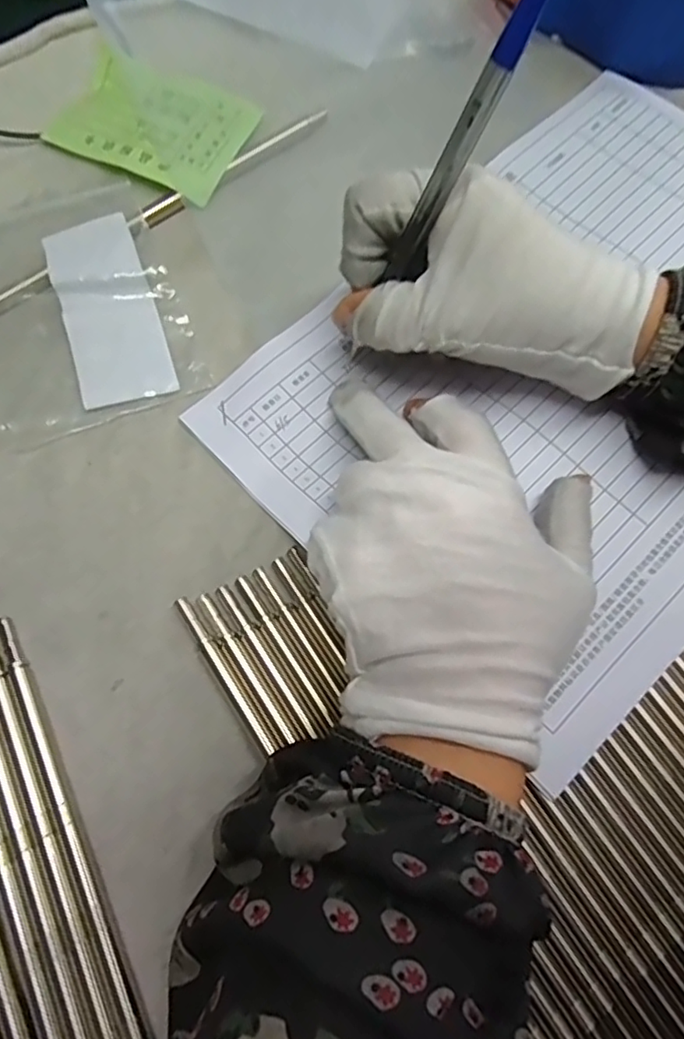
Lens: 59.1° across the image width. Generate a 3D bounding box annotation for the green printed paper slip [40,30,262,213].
[{"bbox_3d":[-0.094,-0.199,0.301,0.092,0.004,0.063,26,75,8],"label":"green printed paper slip"}]

